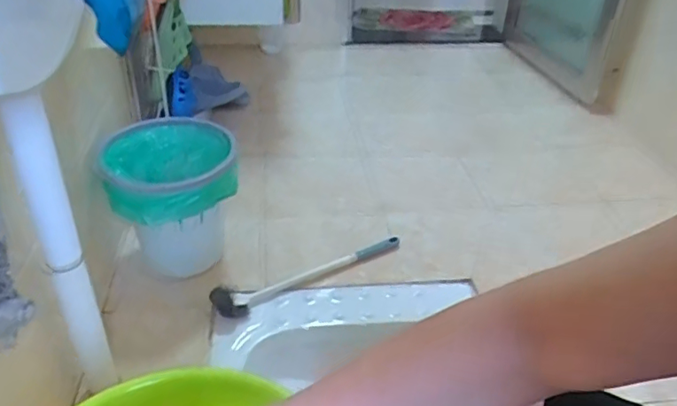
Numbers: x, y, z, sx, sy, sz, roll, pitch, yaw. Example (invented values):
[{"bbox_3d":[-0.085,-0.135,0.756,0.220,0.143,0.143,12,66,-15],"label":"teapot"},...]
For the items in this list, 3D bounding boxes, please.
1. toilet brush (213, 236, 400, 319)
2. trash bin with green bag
[{"bbox_3d":[-0.049,0.152,1.181,0.445,0.051,0.081,-13,37,-23],"label":"toilet brush"},{"bbox_3d":[-0.333,0.007,1.166,0.247,0.275,0.233,-1,34,-5],"label":"trash bin with green bag"}]

